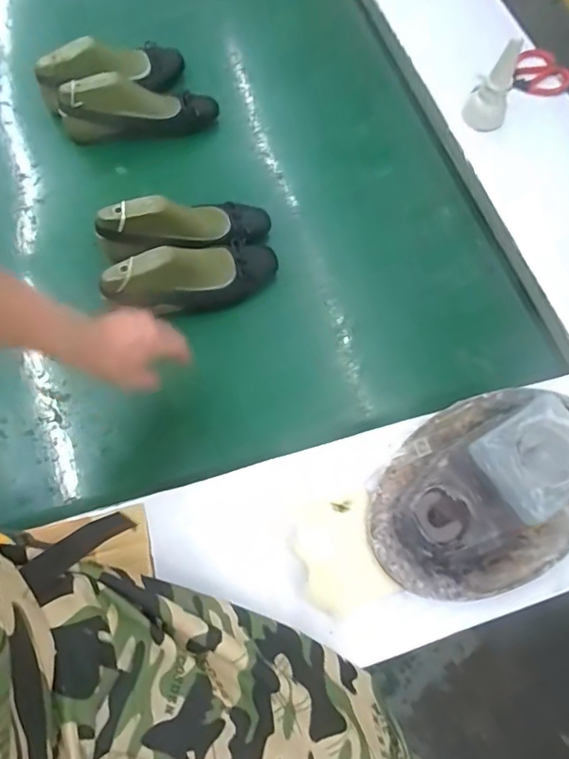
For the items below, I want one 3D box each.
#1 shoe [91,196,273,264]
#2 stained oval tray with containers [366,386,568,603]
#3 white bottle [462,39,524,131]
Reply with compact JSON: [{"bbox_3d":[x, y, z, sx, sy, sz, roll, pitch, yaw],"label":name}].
[{"bbox_3d":[-0.147,-0.239,0.762,0.252,0.089,0.094,-8,68,-6],"label":"shoe"},{"bbox_3d":[0.249,0.111,0.561,0.317,0.116,0.198,-30,72,-14],"label":"stained oval tray with containers"},{"bbox_3d":[0.350,-0.483,0.835,0.069,0.120,0.066,1,67,-3],"label":"white bottle"}]

